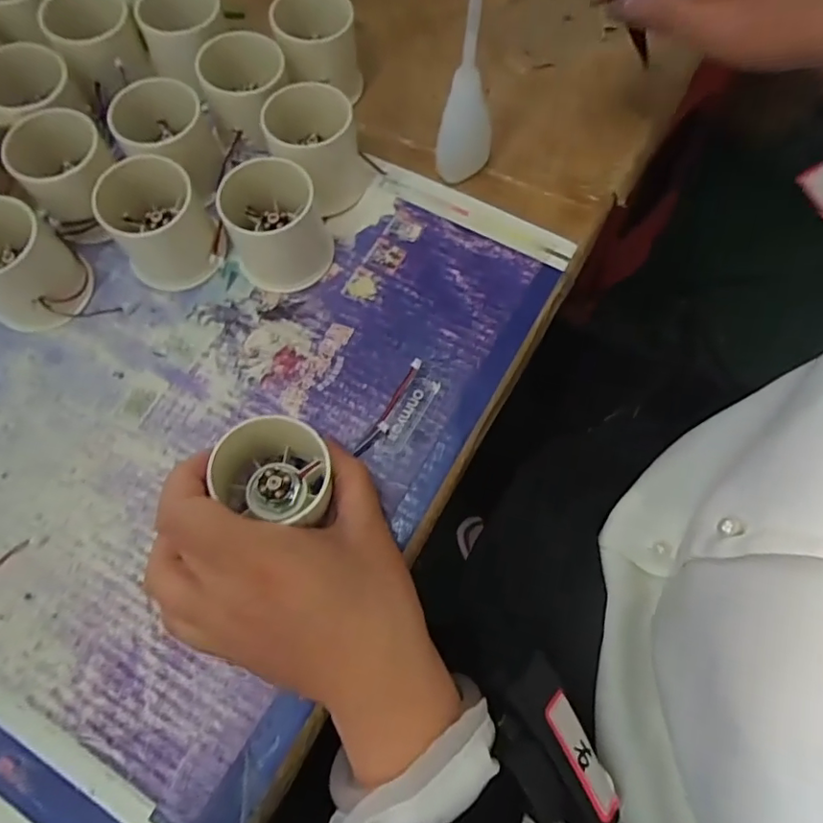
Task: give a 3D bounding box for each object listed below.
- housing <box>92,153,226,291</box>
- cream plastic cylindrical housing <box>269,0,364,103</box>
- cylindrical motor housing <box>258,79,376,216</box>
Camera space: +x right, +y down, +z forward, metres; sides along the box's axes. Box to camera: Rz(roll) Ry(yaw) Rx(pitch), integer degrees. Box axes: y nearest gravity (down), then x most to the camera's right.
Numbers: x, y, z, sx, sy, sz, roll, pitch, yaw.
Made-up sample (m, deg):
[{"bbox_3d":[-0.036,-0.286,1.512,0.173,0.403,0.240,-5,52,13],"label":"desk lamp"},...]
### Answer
[{"bbox_3d":[-0.142,-0.109,0.309,0.057,0.049,0.063,-36,75,-12],"label":"housing"},{"bbox_3d":[-0.059,-0.230,0.350,0.051,0.051,0.046,-18,72,-7],"label":"cream plastic cylindrical housing"},{"bbox_3d":[-0.056,-0.160,0.328,0.056,0.048,0.060,-40,75,-13],"label":"cylindrical motor housing"}]

